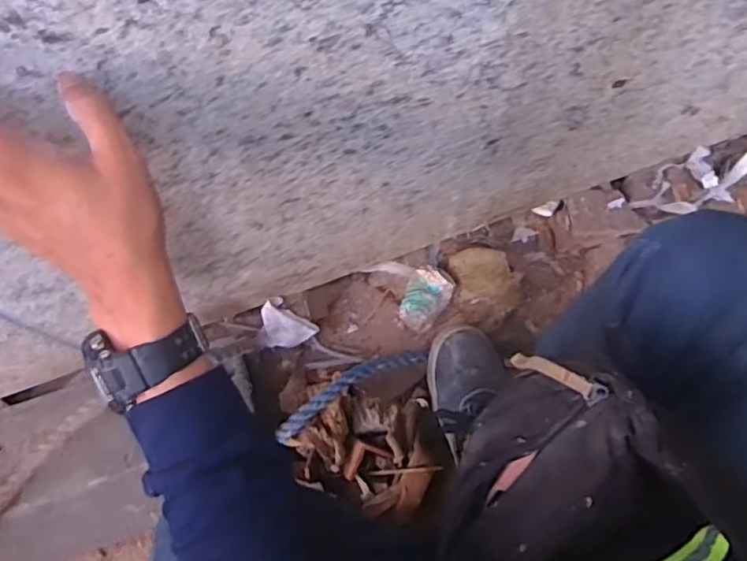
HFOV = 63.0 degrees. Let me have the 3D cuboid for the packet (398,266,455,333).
[{"bbox_3d":[0.076,0.024,0.901,0.061,0.019,0.094,30,75,11],"label":"packet"}]

